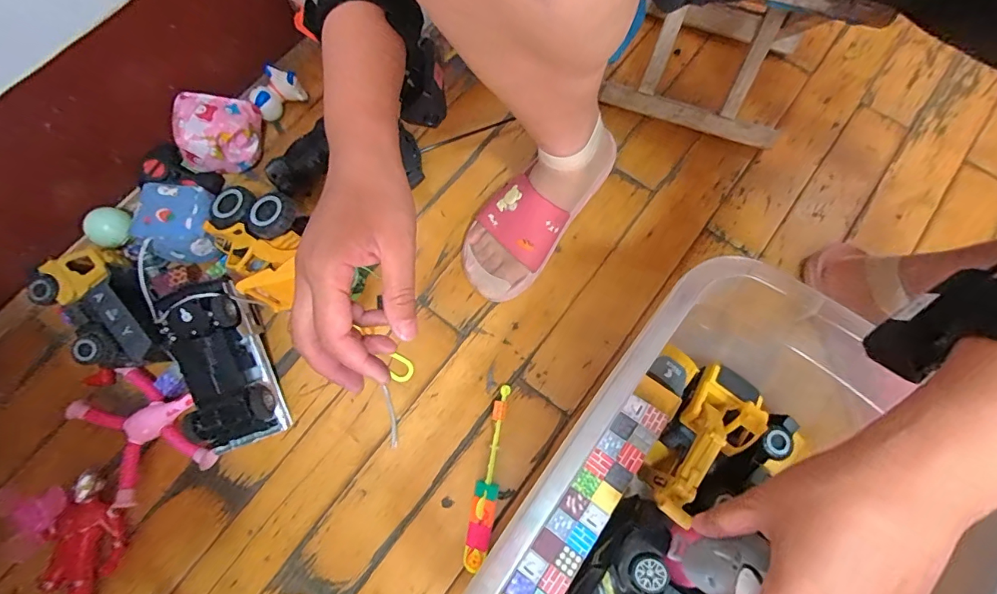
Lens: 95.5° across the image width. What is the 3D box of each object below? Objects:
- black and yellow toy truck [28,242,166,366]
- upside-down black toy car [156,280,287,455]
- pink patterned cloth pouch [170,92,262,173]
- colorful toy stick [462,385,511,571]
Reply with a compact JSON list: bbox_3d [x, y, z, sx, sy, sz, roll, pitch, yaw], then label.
[{"bbox_3d":[-0.438,0.015,0.511,0.092,0.058,0.156,-44,79,-11],"label":"black and yellow toy truck"},{"bbox_3d":[-0.300,0.074,0.498,0.086,0.070,0.180,-18,93,-5],"label":"upside-down black toy car"},{"bbox_3d":[-0.352,-0.210,0.573,0.083,0.065,0.097,13,75,3],"label":"pink patterned cloth pouch"},{"bbox_3d":[-0.011,0.193,0.495,0.026,0.013,0.189,10,75,3],"label":"colorful toy stick"}]

